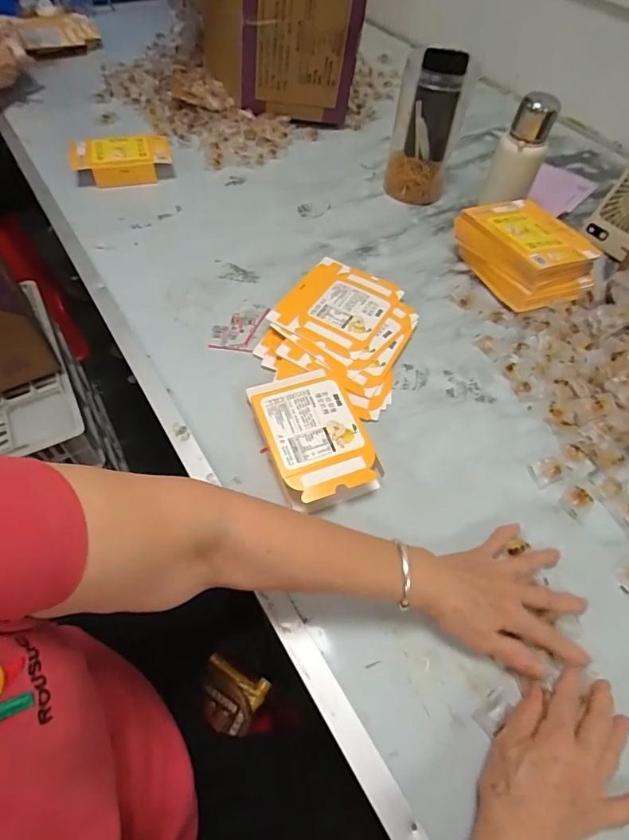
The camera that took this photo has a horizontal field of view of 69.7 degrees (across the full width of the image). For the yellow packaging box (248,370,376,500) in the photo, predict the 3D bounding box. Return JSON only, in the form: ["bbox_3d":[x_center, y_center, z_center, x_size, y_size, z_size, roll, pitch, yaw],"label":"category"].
[{"bbox_3d":[0.000,0.018,0.503,0.103,0.042,0.145,-19,58,-16],"label":"yellow packaging box"}]

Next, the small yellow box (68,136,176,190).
[{"bbox_3d":[-0.344,-0.463,0.812,0.170,0.049,0.081,-10,56,-10],"label":"small yellow box"}]

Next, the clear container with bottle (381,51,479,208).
[{"bbox_3d":[0.194,-0.500,0.786,0.113,0.201,0.108,12,55,5],"label":"clear container with bottle"}]

